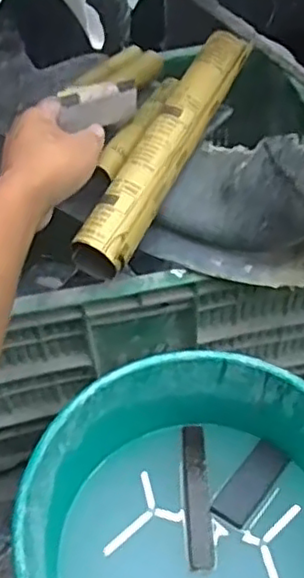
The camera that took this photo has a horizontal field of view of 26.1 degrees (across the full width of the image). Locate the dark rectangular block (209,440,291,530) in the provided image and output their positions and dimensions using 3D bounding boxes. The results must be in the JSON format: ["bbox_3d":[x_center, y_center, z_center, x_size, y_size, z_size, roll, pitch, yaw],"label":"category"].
[{"bbox_3d":[0.091,0.177,0.596,0.032,0.006,0.083,31,60,24],"label":"dark rectangular block"}]

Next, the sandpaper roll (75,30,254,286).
[{"bbox_3d":[0.016,-0.129,0.585,0.049,0.052,0.277,20,56,18],"label":"sandpaper roll"}]

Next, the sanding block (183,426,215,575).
[{"bbox_3d":[0.041,0.185,0.601,0.023,0.014,0.133,-3,52,1],"label":"sanding block"}]

